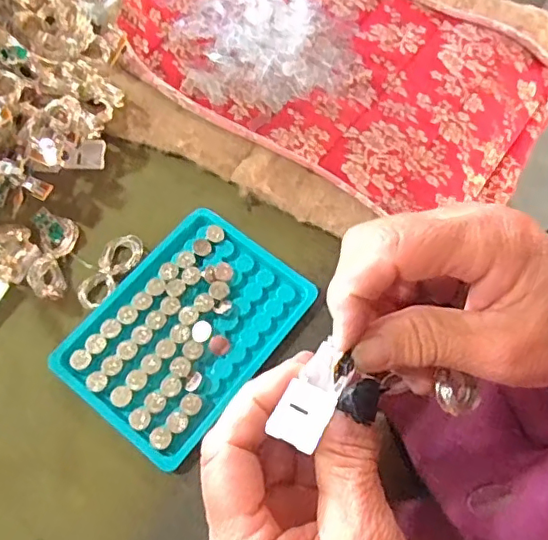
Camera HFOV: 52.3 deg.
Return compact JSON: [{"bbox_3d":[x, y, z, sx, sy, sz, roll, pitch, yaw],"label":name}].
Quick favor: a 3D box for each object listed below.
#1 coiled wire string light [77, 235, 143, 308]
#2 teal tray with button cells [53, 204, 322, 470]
[{"bbox_3d":[-0.099,0.000,0.336,0.021,0.006,0.051,31,71,11],"label":"coiled wire string light"},{"bbox_3d":[-0.051,0.031,0.320,0.095,0.010,0.129,36,72,13],"label":"teal tray with button cells"}]

